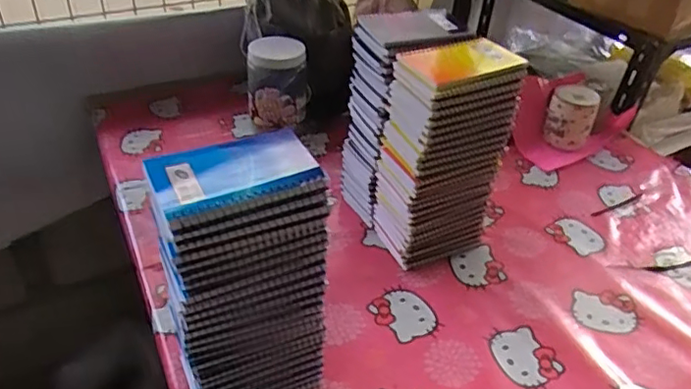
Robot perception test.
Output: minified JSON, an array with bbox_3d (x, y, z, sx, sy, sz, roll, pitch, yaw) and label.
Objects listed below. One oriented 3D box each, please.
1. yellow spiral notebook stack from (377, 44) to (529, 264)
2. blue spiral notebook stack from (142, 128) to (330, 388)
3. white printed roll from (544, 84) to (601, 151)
[{"bbox_3d":[0.121,-0.044,0.755,0.136,0.279,0.108,-14,40,-21],"label":"yellow spiral notebook stack"},{"bbox_3d":[-0.097,0.092,0.557,0.138,0.297,0.091,-13,40,-21],"label":"blue spiral notebook stack"},{"bbox_3d":[0.414,-0.138,1.068,0.077,0.113,0.077,2,37,-2],"label":"white printed roll"}]

